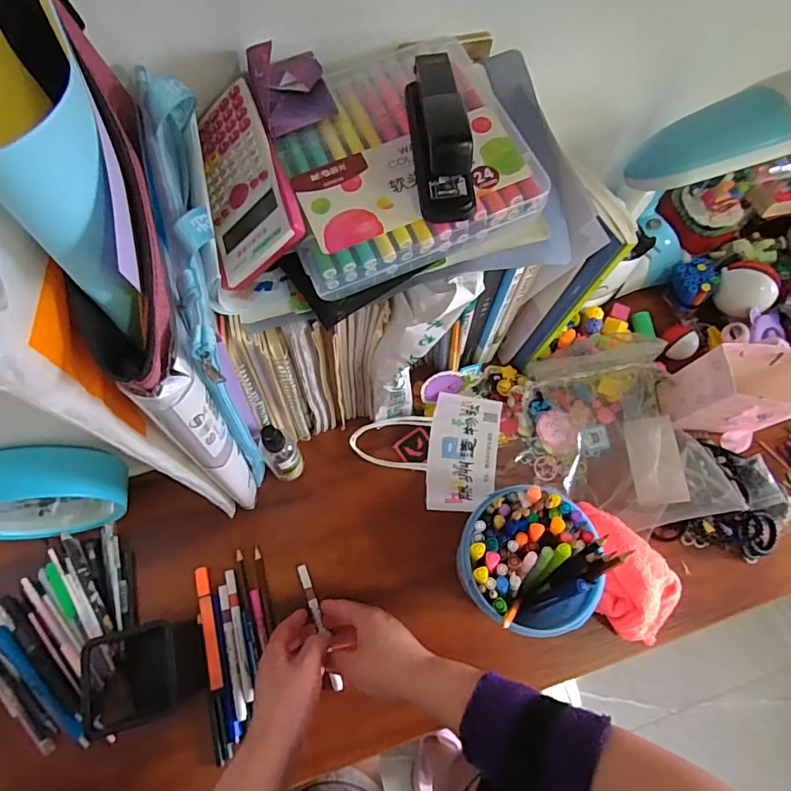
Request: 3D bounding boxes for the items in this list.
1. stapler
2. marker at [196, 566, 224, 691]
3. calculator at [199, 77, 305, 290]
[{"bbox_3d":[0.032,-0.188,0.343,0.044,0.061,0.115,-8,69,-5],"label":"stapler"},{"bbox_3d":[-0.201,0.249,0.533,0.015,0.016,0.123,-15,72,-7],"label":"marker"},{"bbox_3d":[-0.118,-0.160,0.380,0.080,0.018,0.146,-31,71,27],"label":"calculator"}]

